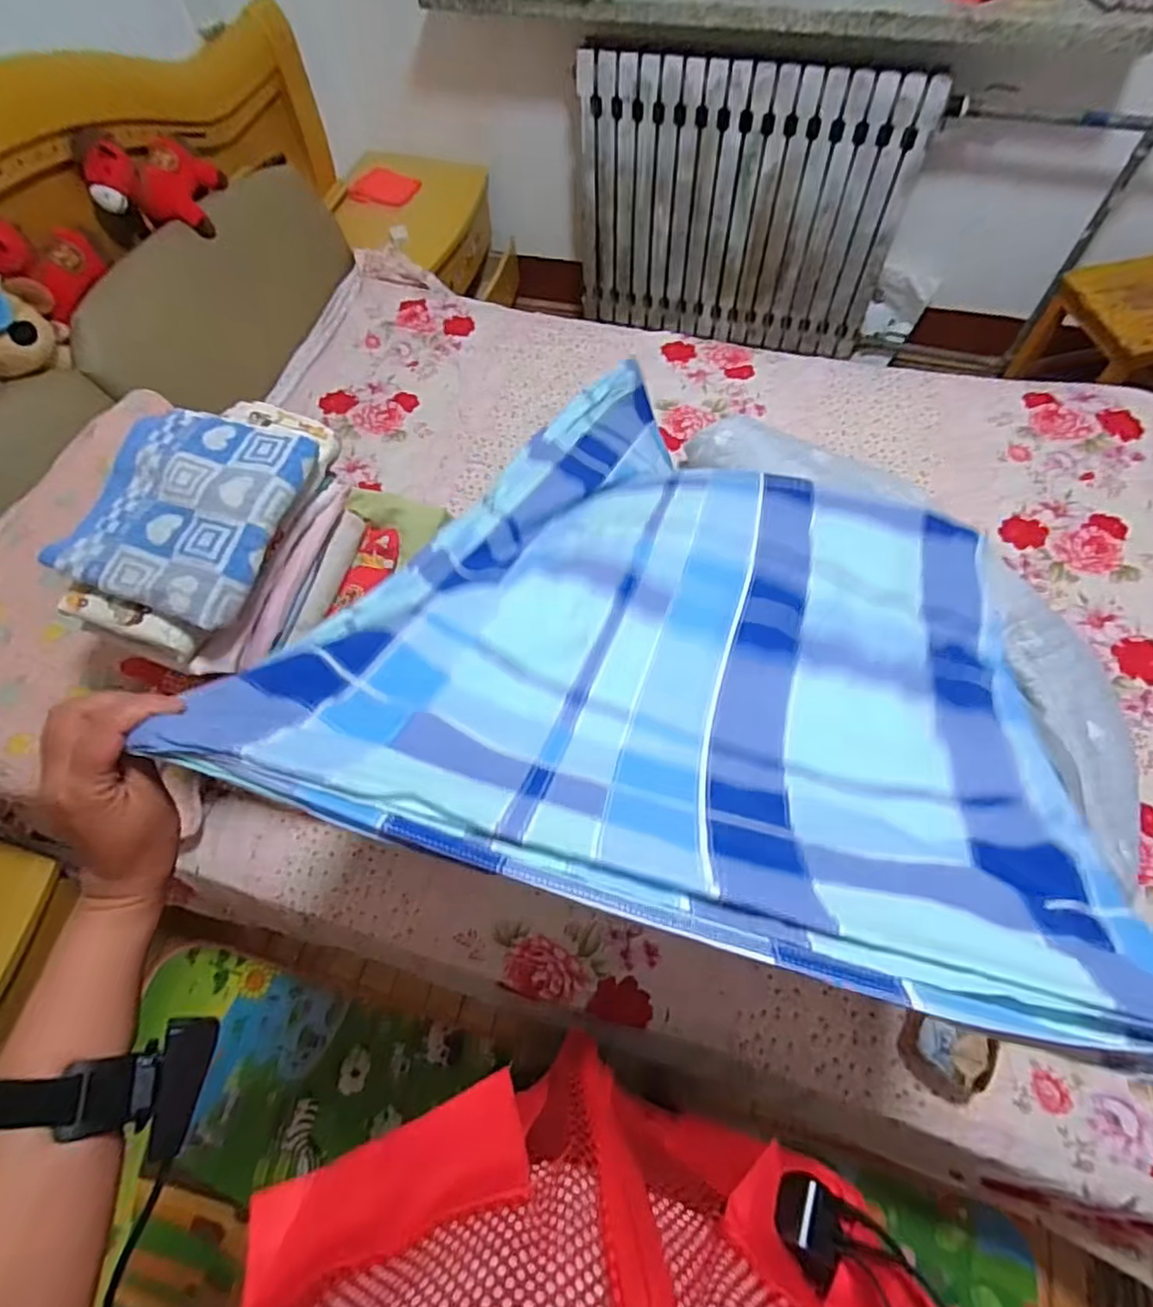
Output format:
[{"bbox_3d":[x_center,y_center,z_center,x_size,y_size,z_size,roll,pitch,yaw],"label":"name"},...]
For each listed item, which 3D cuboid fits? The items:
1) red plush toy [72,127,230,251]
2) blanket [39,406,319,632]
[{"bbox_3d":[-0.843,-0.931,1.282,0.081,0.185,0.277,28,68,16],"label":"red plush toy"},{"bbox_3d":[-0.461,-0.175,0.760,0.236,0.059,0.251,16,65,11],"label":"blanket"}]

